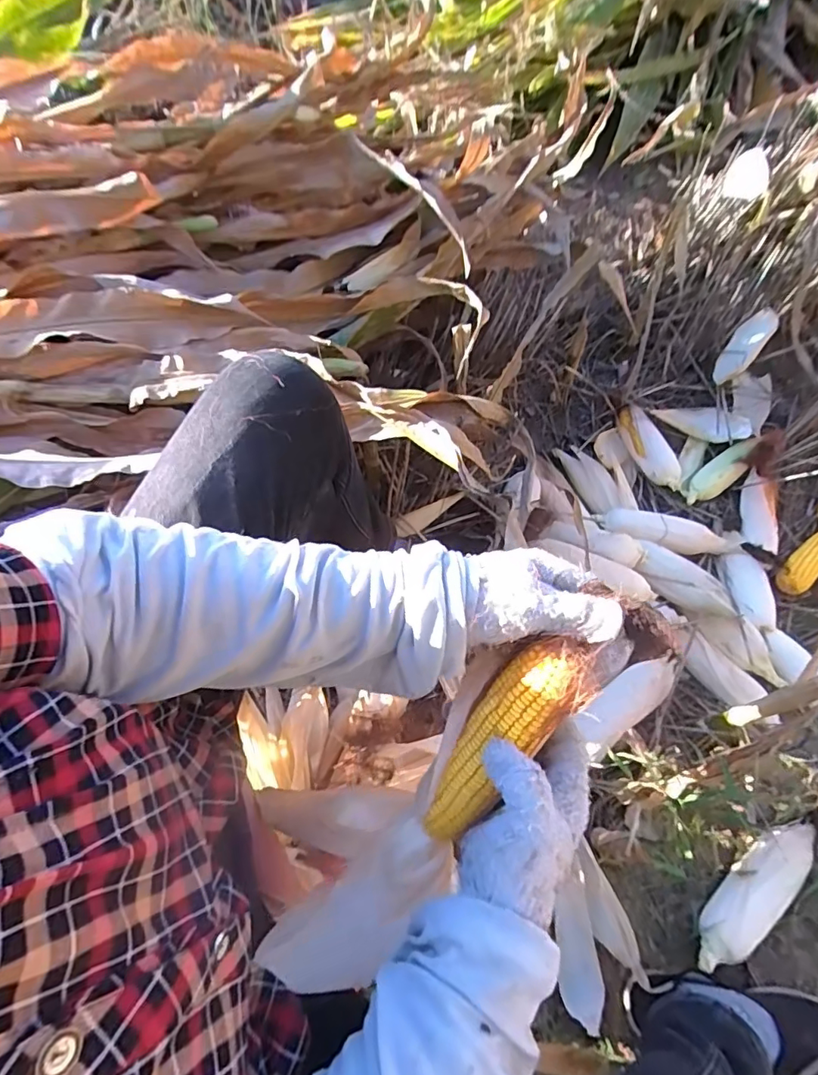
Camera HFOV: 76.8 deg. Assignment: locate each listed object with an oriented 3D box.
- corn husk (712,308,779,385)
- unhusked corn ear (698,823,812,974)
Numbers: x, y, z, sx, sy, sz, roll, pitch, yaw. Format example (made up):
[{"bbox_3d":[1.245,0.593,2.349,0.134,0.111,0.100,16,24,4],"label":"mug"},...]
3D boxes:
[{"bbox_3d":[0.638,-0.364,0.976,0.055,0.048,0.179,33,67,17],"label":"corn husk"},{"bbox_3d":[0.426,0.431,0.629,0.231,0.047,0.058,-36,67,-16],"label":"unhusked corn ear"}]

